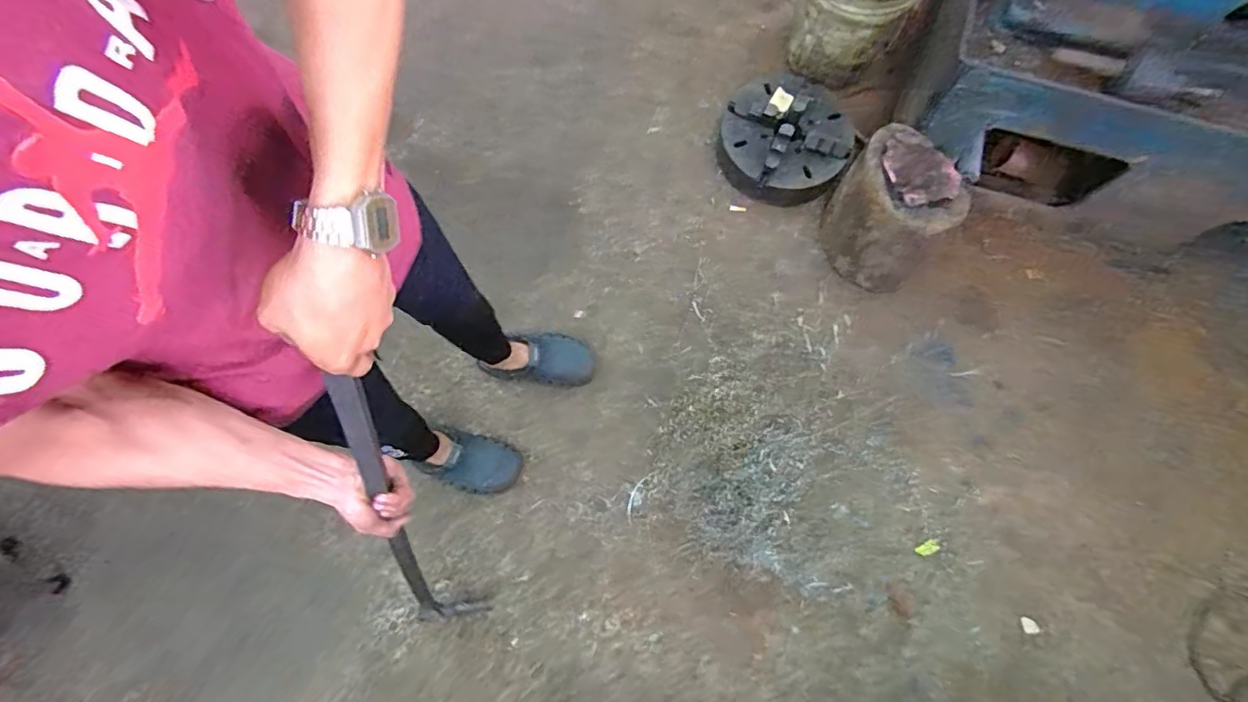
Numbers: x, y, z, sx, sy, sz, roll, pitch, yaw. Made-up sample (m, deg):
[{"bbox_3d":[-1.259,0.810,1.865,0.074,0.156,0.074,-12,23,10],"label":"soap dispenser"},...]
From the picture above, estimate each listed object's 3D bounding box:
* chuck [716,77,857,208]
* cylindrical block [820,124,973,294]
[{"bbox_3d":[0.425,-0.565,1.440,0.327,0.107,0.339,0,75,0],"label":"chuck"},{"bbox_3d":[0.622,-0.330,1.294,0.250,0.249,0.258,0,75,0],"label":"cylindrical block"}]

